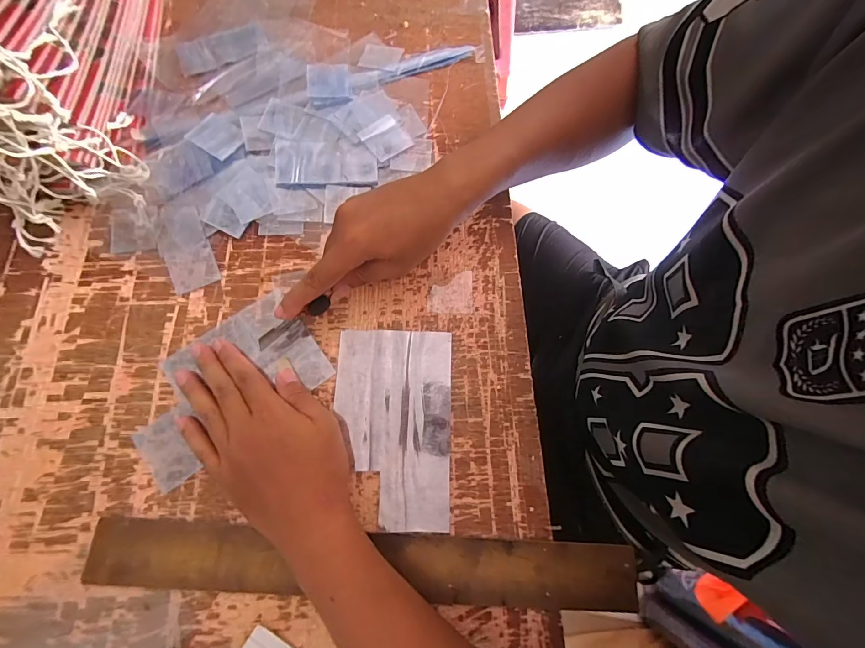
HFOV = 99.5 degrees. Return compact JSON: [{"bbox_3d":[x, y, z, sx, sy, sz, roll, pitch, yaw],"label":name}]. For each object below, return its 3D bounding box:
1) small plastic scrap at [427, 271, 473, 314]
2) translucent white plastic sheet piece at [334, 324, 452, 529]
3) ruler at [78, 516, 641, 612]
[{"bbox_3d":[0.018,-0.033,0.369,0.043,0.004,0.045,2,73,1],"label":"small plastic scrap"},{"bbox_3d":[-0.036,0.089,0.329,0.103,0.005,0.169,2,72,-3],"label":"translucent white plastic sheet piece"},{"bbox_3d":[-0.051,0.196,0.297,0.435,0.008,0.050,4,74,-2],"label":"ruler"}]

